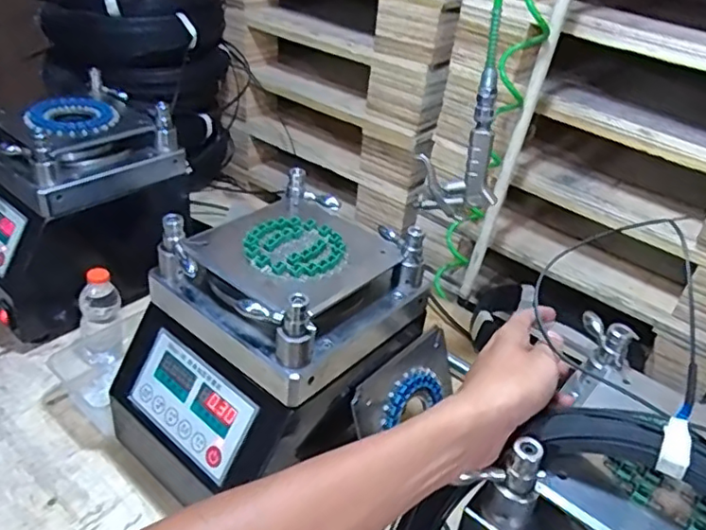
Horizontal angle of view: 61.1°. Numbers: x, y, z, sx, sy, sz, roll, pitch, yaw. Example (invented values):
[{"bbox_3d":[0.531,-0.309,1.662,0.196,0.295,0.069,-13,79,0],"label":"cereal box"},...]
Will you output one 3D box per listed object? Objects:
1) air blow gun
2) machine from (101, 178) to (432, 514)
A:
[{"bbox_3d":[0.124,-0.130,0.673,0.087,0.166,0.027,10,35,5],"label":"air blow gun"},{"bbox_3d":[-0.091,0.101,0.666,0.215,0.268,0.270,31,42,31],"label":"machine"}]

